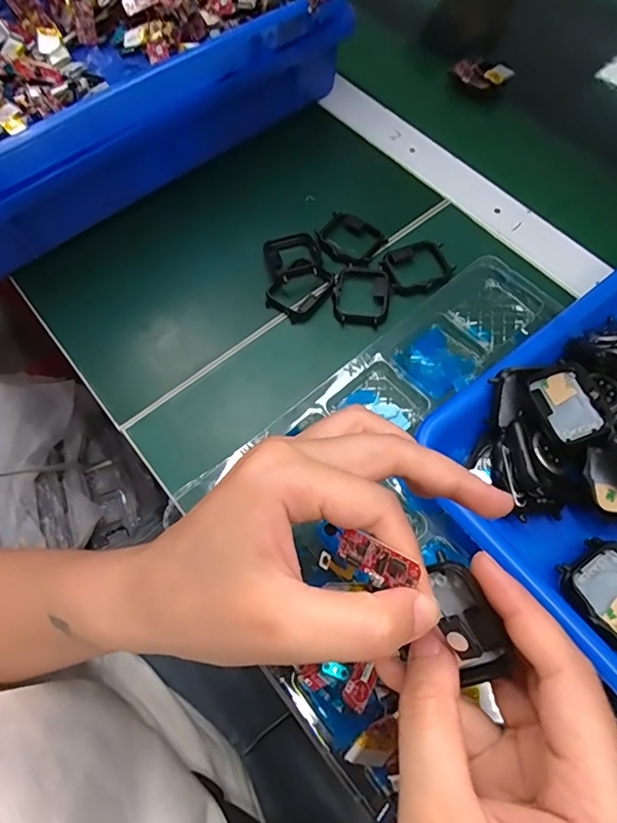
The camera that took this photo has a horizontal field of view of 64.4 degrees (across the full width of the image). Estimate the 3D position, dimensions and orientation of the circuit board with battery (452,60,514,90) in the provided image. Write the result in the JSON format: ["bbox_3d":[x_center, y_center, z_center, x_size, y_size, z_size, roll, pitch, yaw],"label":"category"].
[{"bbox_3d":[0.152,-0.295,0.428,0.049,0.016,0.019,12,66,6],"label":"circuit board with battery"}]

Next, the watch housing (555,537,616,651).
[{"bbox_3d":[0.146,0.088,0.235,0.040,0.015,0.047,-36,70,-15],"label":"watch housing"}]

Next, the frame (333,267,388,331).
[{"bbox_3d":[0.035,-0.078,0.336,0.037,0.010,0.045,6,65,3],"label":"frame"}]

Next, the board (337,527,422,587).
[{"bbox_3d":[0.023,0.052,0.165,0.027,0.014,0.004,30,29,19],"label":"board"}]

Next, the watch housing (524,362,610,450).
[{"bbox_3d":[0.136,-0.003,0.258,0.033,0.009,0.041,-19,66,-8],"label":"watch housing"}]

